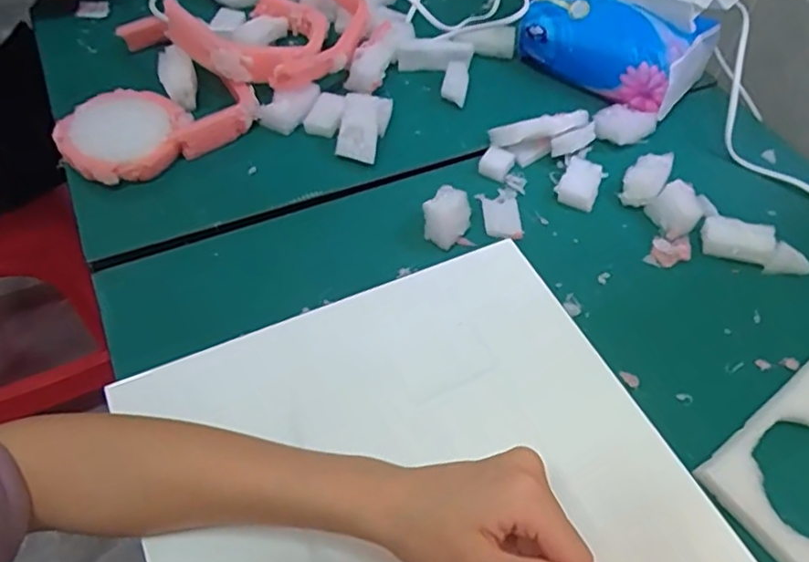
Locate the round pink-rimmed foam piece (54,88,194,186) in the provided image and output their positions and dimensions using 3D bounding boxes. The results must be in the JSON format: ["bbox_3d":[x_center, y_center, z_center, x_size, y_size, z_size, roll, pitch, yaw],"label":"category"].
[{"bbox_3d":[-0.230,-0.118,0.522,0.091,0.031,0.094,2,53,-3],"label":"round pink-rimmed foam piece"}]

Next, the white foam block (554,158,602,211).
[{"bbox_3d":[0.145,-0.082,0.526,0.031,0.013,0.047,20,54,11],"label":"white foam block"}]

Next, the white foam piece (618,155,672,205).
[{"bbox_3d":[0.200,-0.085,0.526,0.030,0.019,0.051,27,56,16],"label":"white foam piece"}]

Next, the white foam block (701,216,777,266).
[{"bbox_3d":[0.257,-0.030,0.491,0.053,0.019,0.027,15,53,7],"label":"white foam block"}]

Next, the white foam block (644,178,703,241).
[{"bbox_3d":[0.215,-0.056,0.502,0.031,0.028,0.036,-20,57,-18],"label":"white foam block"}]

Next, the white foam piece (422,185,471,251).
[{"bbox_3d":[0.031,-0.049,0.480,0.029,0.031,0.034,31,57,18],"label":"white foam piece"}]

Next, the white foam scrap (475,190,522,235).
[{"bbox_3d":[0.076,-0.055,0.506,0.032,0.005,0.047,-6,53,-8],"label":"white foam scrap"}]

